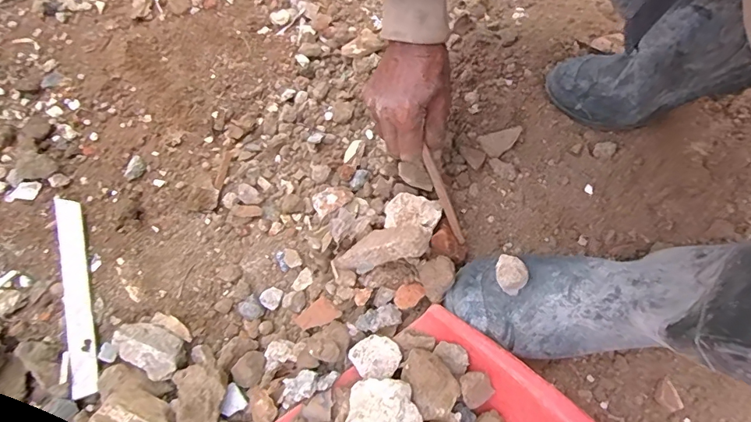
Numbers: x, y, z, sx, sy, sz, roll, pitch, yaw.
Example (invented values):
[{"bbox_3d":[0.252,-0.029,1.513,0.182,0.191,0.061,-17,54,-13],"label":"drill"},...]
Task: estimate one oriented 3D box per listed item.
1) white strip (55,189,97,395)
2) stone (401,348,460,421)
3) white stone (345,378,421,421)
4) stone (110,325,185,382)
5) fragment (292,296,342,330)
[{"bbox_3d":[-0.343,0.087,0.503,0.027,0.010,0.237,-19,68,-6],"label":"white strip"},{"bbox_3d":[0.049,0.160,0.413,0.042,0.041,0.059,-32,72,-12],"label":"stone"},{"bbox_3d":[0.007,0.188,0.404,0.063,0.046,0.064,0,69,0],"label":"white stone"},{"bbox_3d":[-0.237,0.147,0.472,0.072,0.047,0.042,27,71,12],"label":"stone"},{"bbox_3d":[-0.064,0.111,0.480,0.049,0.011,0.027,-23,69,-8],"label":"fragment"}]

